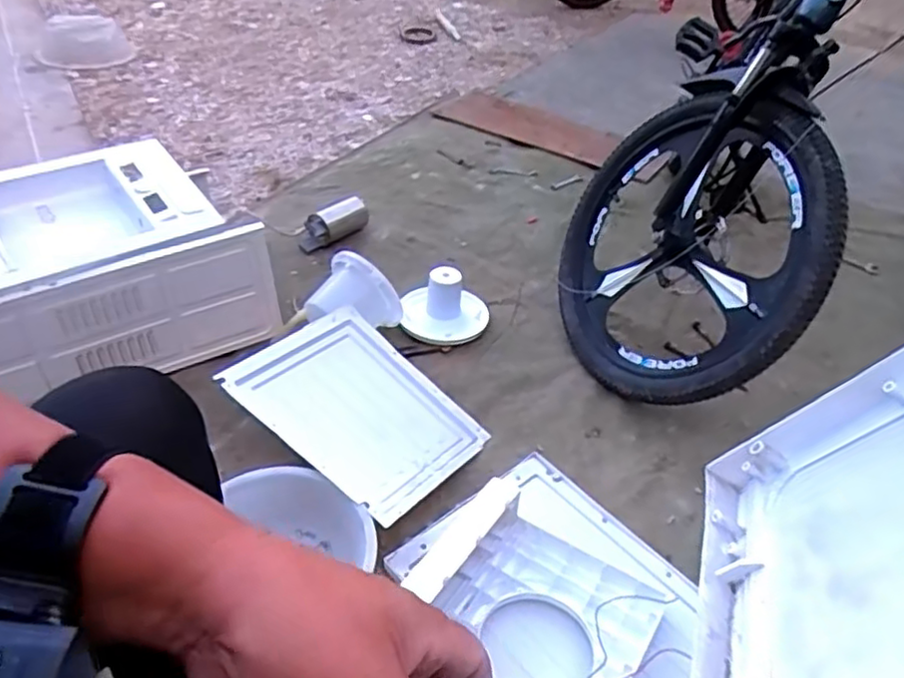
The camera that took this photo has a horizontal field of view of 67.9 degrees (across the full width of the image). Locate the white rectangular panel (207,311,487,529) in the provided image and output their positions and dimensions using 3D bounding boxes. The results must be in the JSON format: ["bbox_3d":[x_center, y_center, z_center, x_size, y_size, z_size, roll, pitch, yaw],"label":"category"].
[{"bbox_3d":[-0.143,0.112,1.101,0.365,0.024,0.285,41,47,16],"label":"white rectangular panel"}]

